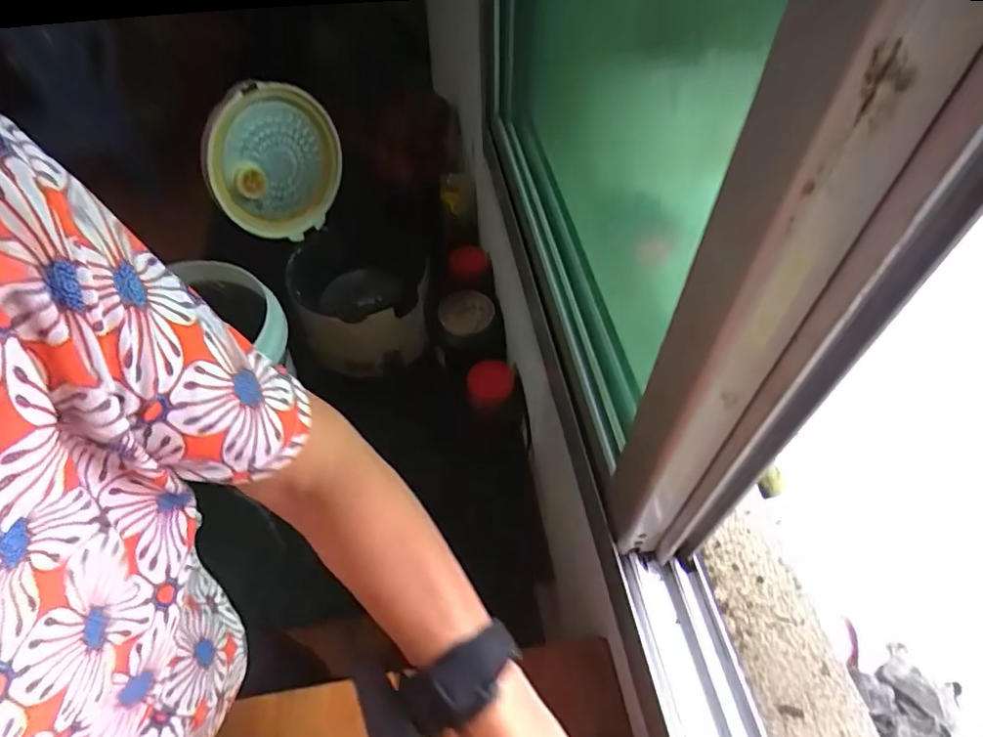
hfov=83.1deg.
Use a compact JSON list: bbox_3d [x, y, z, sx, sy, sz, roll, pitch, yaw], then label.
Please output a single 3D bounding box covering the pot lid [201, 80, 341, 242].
[{"bbox_3d":[-0.337,-0.314,0.857,0.189,0.217,0.055,-11,37,-46],"label":"pot lid"}]

